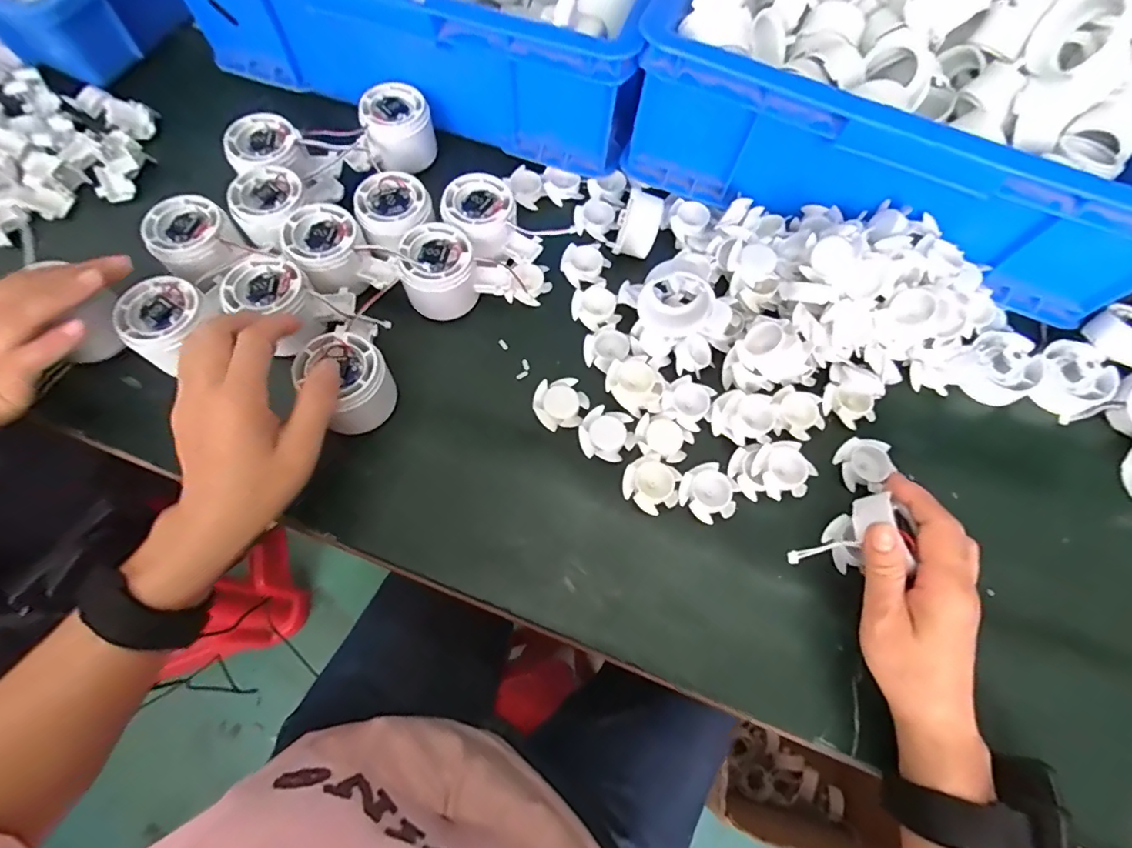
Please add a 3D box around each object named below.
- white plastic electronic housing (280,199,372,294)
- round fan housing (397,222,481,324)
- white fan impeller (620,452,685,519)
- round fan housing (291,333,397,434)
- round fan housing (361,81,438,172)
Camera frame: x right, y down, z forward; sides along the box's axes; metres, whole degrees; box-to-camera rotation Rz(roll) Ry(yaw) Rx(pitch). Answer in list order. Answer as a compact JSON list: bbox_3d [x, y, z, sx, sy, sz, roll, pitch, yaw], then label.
[{"bbox_3d":[-0.184,-0.133,0.404,0.058,0.041,0.062,-25,72,-11],"label":"white plastic electronic housing"},{"bbox_3d":[-0.099,-0.119,0.405,0.059,0.043,0.064,1,69,-2],"label":"round fan housing"},{"bbox_3d":[0.061,0.043,0.368,0.039,0.010,0.037,1,69,-2],"label":"white fan impeller"},{"bbox_3d":[-0.152,-0.028,0.361,0.051,0.048,0.054,1,69,-2],"label":"round fan housing"},{"bbox_3d":[-0.151,-0.267,0.466,0.057,0.057,0.057,1,69,-2],"label":"round fan housing"}]

